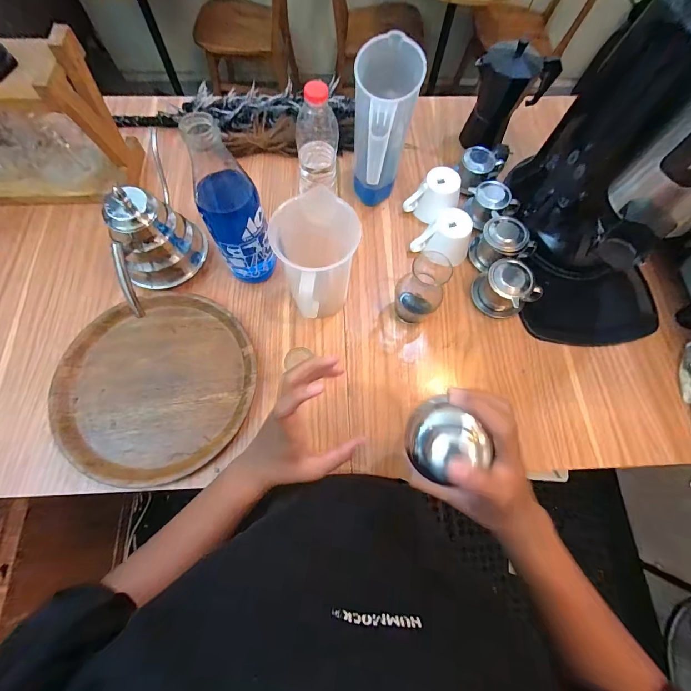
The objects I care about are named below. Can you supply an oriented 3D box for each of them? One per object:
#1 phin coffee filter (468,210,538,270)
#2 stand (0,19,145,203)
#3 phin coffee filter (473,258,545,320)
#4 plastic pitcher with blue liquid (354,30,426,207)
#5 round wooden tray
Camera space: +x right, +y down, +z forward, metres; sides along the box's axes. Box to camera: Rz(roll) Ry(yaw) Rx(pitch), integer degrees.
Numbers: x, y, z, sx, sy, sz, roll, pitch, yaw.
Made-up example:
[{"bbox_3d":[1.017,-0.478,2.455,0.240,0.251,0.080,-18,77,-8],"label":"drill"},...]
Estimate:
[{"bbox_3d":[0.276,-0.186,0.594,0.098,0.056,0.091,-3,70,-4],"label":"phin coffee filter"},{"bbox_3d":[-0.602,-0.347,0.537,0.434,0.222,0.143,-7,70,-3],"label":"stand"},{"bbox_3d":[0.267,-0.098,0.562,0.075,0.064,0.089,-30,74,-13],"label":"phin coffee filter"},{"bbox_3d":[0.059,-0.344,0.570,0.096,0.214,0.181,10,70,1],"label":"plastic pitcher with blue liquid"},{"bbox_3d":[-0.289,0.055,0.517,0.286,0.022,0.283,0,70,0],"label":"round wooden tray"}]

